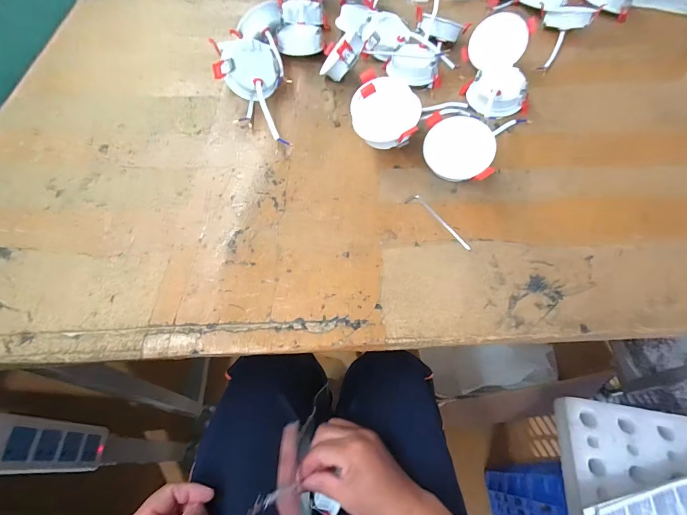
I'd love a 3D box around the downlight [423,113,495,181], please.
[{"bbox_3d":[0.127,-0.119,0.377,0.073,0.031,0.071,11,81,13],"label":"downlight"}]

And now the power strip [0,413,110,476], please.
[{"bbox_3d":[-0.373,0.229,0.411,0.026,0.225,0.057,-4,60,-2],"label":"power strip"}]

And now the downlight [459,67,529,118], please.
[{"bbox_3d":[0.203,-0.217,0.444,0.071,0.031,0.065,-15,61,-9],"label":"downlight"}]

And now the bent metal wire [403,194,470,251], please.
[{"bbox_3d":[0.100,-0.039,0.351,0.015,0.004,0.085,-36,66,-19],"label":"bent metal wire"}]

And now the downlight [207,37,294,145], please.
[{"bbox_3d":[-0.118,-0.216,0.424,0.083,0.058,0.183,-11,60,-6],"label":"downlight"}]

